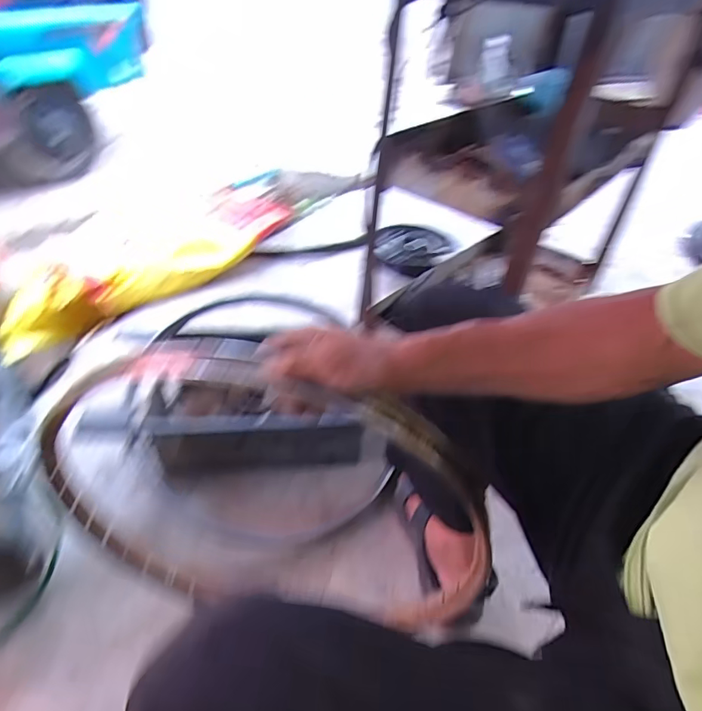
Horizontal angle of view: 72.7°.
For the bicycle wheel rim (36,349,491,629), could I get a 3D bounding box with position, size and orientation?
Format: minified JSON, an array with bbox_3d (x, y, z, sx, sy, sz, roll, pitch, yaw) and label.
[{"bbox_3d":[-0.116,0.200,0.576,0.536,0.512,0.045,10,41,7],"label":"bicycle wheel rim"}]

